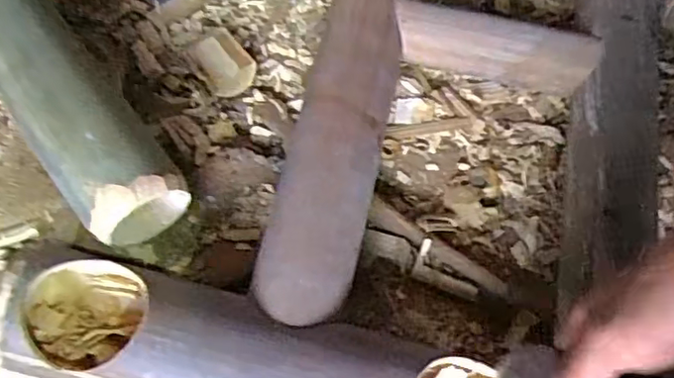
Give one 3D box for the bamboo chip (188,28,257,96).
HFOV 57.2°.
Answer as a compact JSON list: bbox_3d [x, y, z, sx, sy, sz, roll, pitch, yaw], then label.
[{"bbox_3d":[-0.100,-0.111,0.536,0.043,0.009,0.065,-35,71,-18],"label":"bamboo chip"}]

